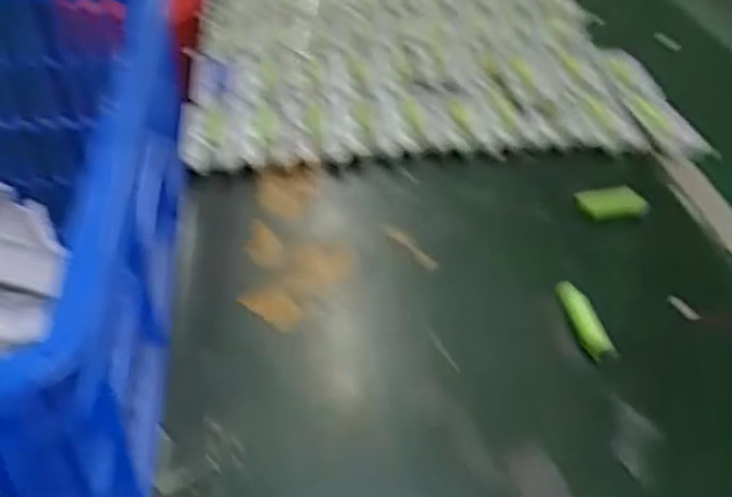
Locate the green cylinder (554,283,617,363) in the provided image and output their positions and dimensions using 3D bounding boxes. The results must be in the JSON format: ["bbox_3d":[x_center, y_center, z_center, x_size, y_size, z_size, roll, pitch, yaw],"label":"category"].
[{"bbox_3d":[0.137,0.044,0.467,0.019,0.019,0.060,-10,43,-16],"label":"green cylinder"}]

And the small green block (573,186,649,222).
[{"bbox_3d":[0.191,-0.036,0.572,0.057,0.010,0.028,-5,42,-11],"label":"small green block"}]

